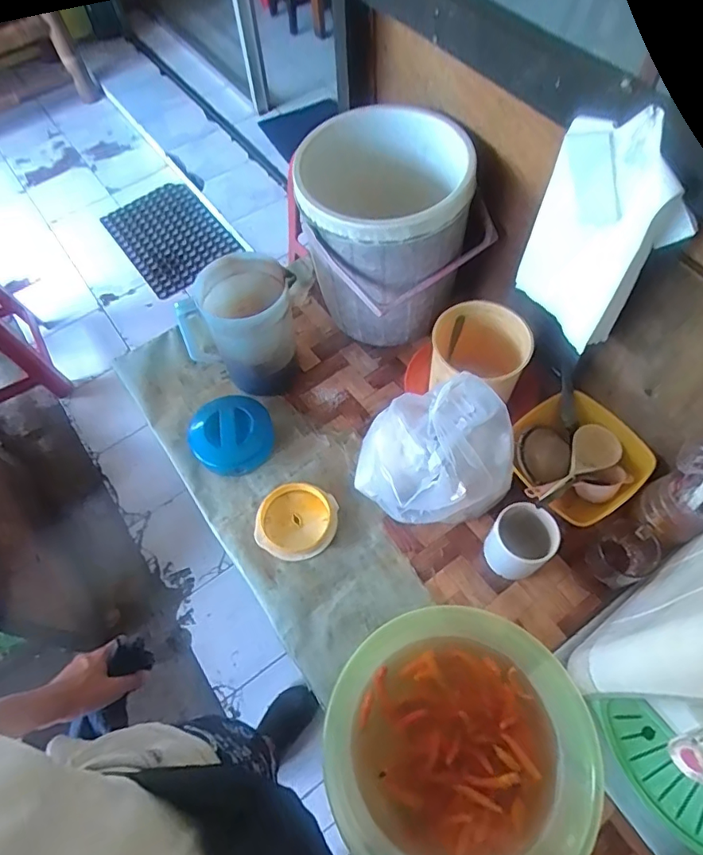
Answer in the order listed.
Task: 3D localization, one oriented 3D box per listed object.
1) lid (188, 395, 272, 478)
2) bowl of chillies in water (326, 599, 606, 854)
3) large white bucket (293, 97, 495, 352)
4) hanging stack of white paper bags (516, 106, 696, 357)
[{"bbox_3d":[-0.194,0.013,0.863,0.129,0.054,0.125,-1,61,2],"label":"lid"},{"bbox_3d":[0.126,0.370,0.618,0.285,0.091,0.274,-1,61,2],"label":"bowl of chillies in water"},{"bbox_3d":[0.067,-0.297,0.847,0.263,0.295,0.226,-13,61,-4],"label":"large white bucket"},{"bbox_3d":[0.282,-0.223,0.620,0.053,0.243,0.154,-26,63,-11],"label":"hanging stack of white paper bags"}]

